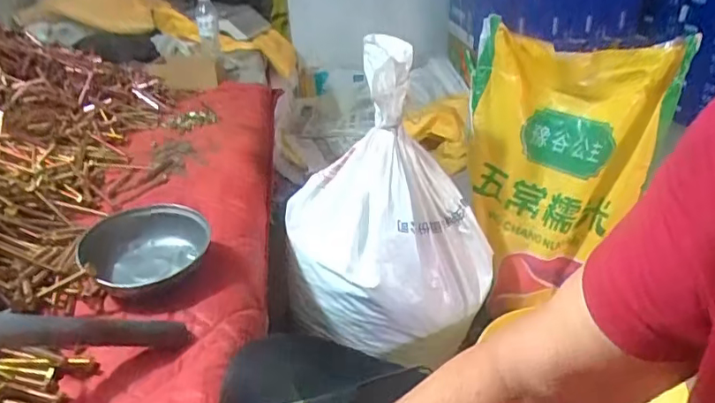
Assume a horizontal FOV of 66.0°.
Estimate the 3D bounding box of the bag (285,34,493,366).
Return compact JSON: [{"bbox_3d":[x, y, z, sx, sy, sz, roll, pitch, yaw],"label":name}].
[{"bbox_3d":[0.033,0.019,0.818,0.300,0.426,0.198,10,29,25],"label":"bag"}]

